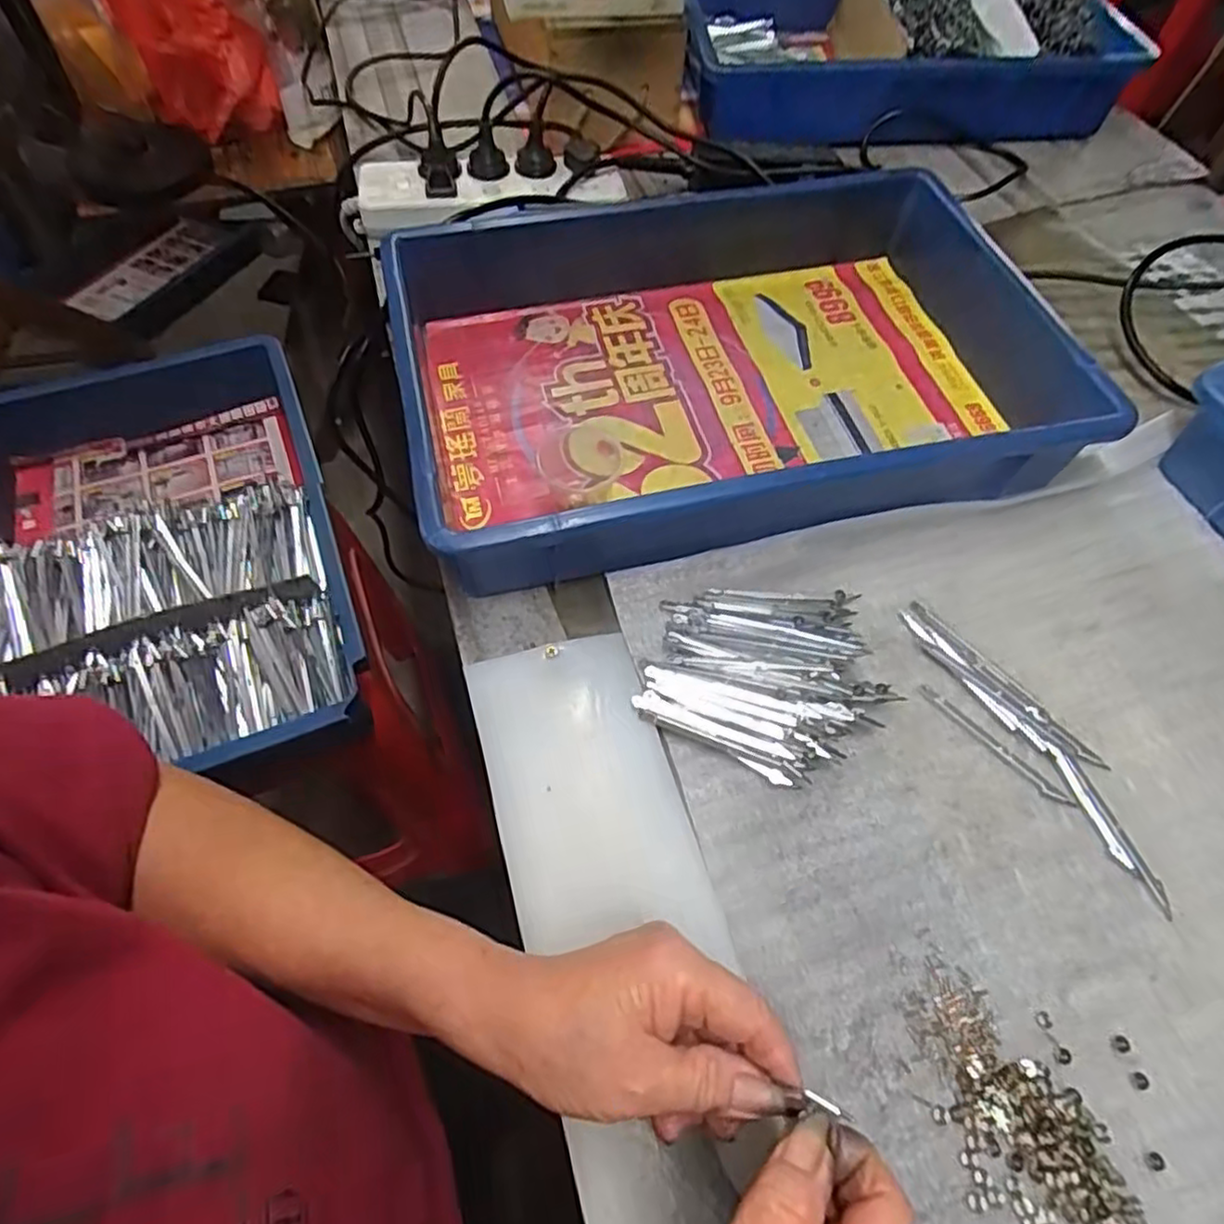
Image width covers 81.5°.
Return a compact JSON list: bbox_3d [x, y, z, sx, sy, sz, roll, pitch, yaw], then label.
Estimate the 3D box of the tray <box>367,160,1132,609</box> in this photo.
[{"bbox_3d":[0.078,-0.173,0.485,0.422,0.069,0.282,-12,61,-8],"label":"tray"}]

